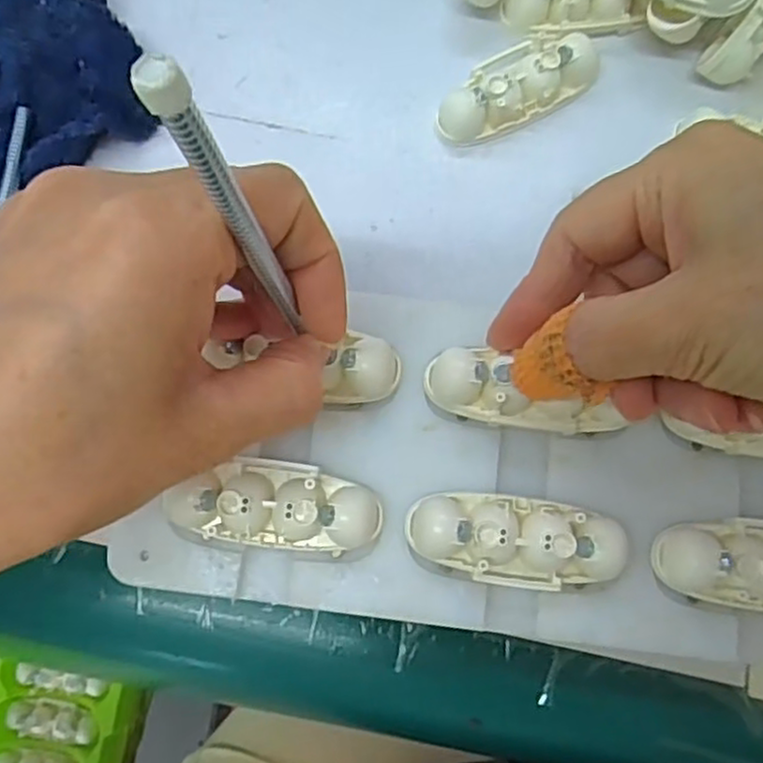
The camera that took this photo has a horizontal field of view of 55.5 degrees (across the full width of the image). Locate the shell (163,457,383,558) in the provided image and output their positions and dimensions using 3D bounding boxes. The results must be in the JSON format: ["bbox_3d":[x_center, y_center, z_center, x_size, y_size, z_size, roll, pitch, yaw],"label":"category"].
[{"bbox_3d":[-0.030,0.037,0.215,0.059,0.015,0.025,9,79,2],"label":"shell"}]

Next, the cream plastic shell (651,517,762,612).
[{"bbox_3d":[0.111,0.053,0.210,0.061,0.016,0.026,6,79,2],"label":"cream plastic shell"}]

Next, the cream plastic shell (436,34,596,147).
[{"bbox_3d":[0.049,-0.108,0.263,0.061,0.015,0.025,-27,80,-5],"label":"cream plastic shell"}]

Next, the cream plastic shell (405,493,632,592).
[{"bbox_3d":[0.039,0.046,0.212,0.061,0.015,0.025,9,79,2],"label":"cream plastic shell"}]

